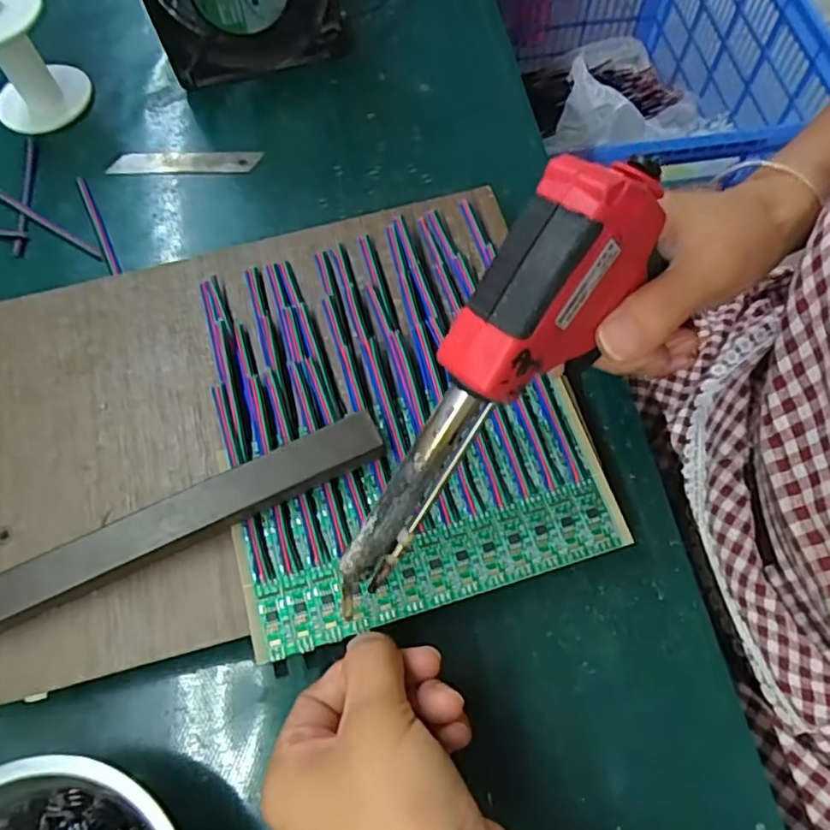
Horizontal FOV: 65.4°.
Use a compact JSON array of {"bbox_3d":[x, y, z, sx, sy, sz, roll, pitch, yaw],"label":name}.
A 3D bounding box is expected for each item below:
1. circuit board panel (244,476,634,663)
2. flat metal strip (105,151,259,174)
[{"bbox_3d":[0.010,0.065,0.278,0.164,0.004,0.033,-17,65,-4],"label":"circuit board panel"},{"bbox_3d":[-0.153,-0.168,0.430,0.098,0.004,0.018,0,72,2],"label":"flat metal strip"}]

